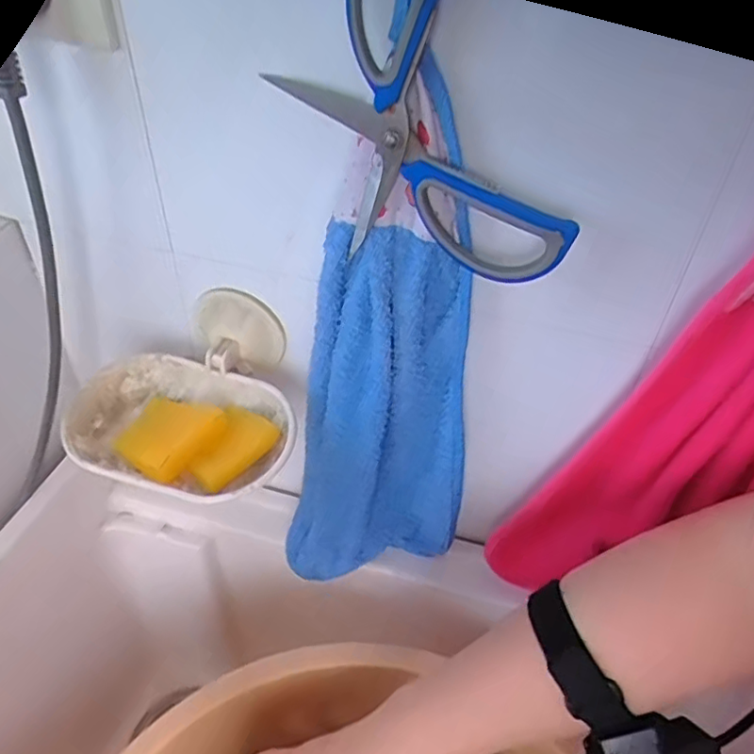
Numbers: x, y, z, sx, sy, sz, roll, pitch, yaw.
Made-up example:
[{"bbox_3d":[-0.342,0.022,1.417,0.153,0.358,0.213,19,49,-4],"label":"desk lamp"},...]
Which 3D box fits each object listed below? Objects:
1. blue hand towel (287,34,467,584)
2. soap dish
[{"bbox_3d":[0.001,0.008,0.392,0.120,0.333,0.044,-5,43,-9],"label":"blue hand towel"},{"bbox_3d":[-0.116,0.009,0.384,0.136,0.059,0.129,11,43,9],"label":"soap dish"}]

